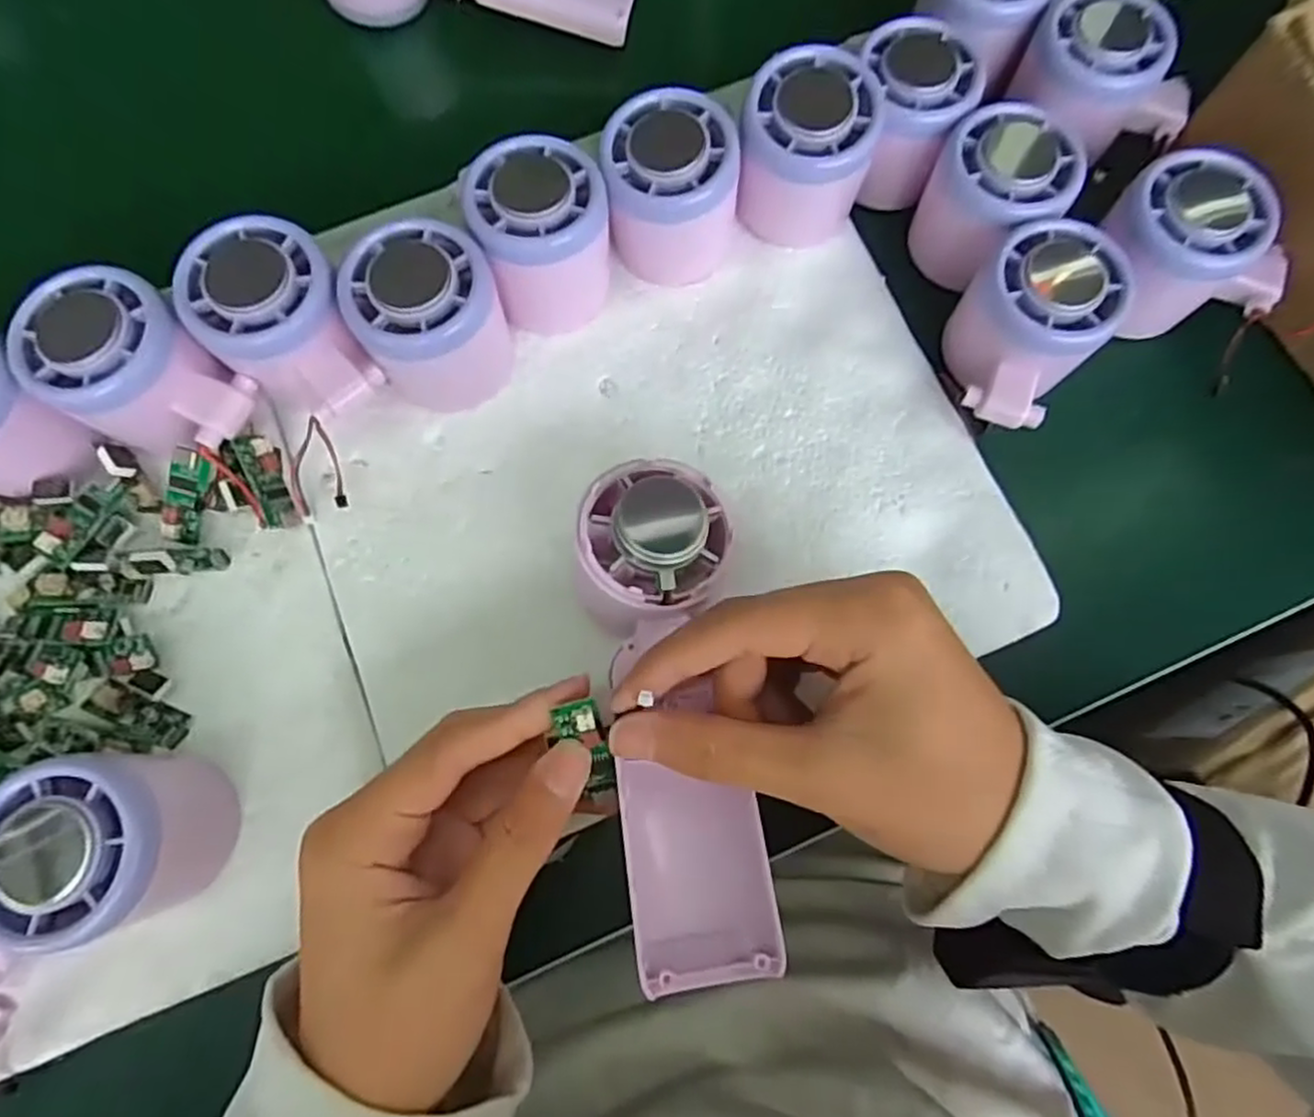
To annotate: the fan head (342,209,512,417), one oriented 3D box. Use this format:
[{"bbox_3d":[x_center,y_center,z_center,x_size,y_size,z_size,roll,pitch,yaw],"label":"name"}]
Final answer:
[{"bbox_3d":[-0.090,-0.095,0.288,0.056,0.060,0.050,-9,77,-2],"label":"fan head"}]

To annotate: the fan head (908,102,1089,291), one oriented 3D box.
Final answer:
[{"bbox_3d":[0.142,-0.151,0.311,0.056,0.054,0.053,0,77,0],"label":"fan head"}]

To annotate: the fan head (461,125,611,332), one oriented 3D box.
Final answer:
[{"bbox_3d":[-0.046,-0.131,0.298,0.051,0.058,0.050,0,77,0],"label":"fan head"}]

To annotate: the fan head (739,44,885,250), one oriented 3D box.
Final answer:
[{"bbox_3d":[0.061,-0.170,0.306,0.057,0.063,0.049,5,77,1],"label":"fan head"}]

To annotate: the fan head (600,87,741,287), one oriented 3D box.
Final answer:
[{"bbox_3d":[0.006,-0.155,0.306,0.054,0.058,0.049,-9,77,-2],"label":"fan head"}]

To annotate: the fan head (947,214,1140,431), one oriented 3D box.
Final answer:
[{"bbox_3d":[0.148,-0.092,0.293,0.054,0.052,0.068,38,80,9],"label":"fan head"}]

